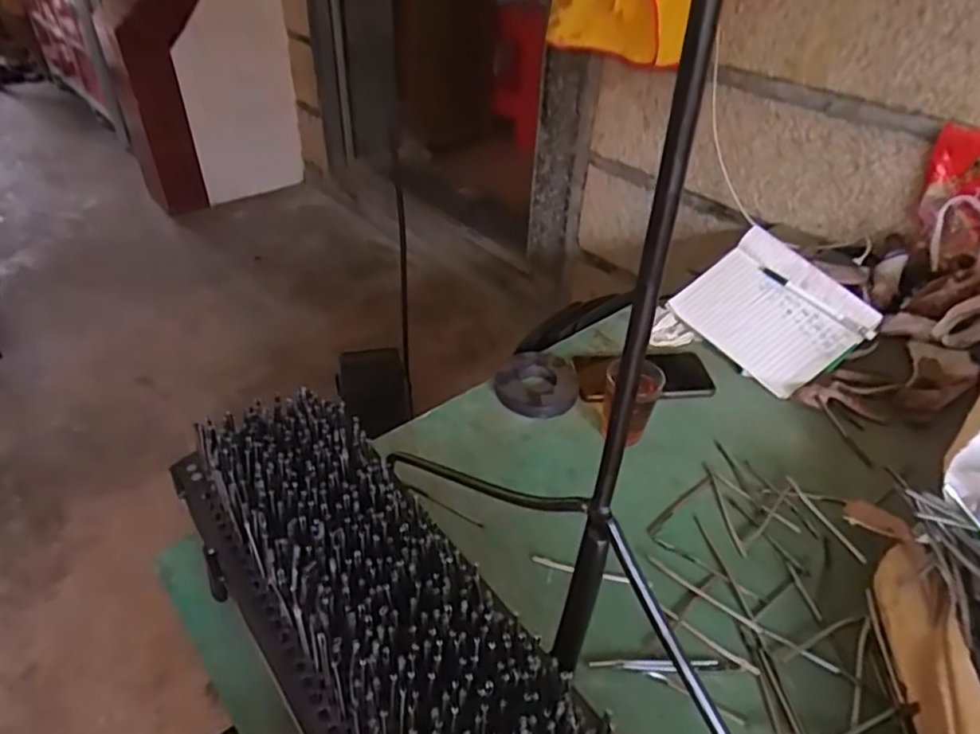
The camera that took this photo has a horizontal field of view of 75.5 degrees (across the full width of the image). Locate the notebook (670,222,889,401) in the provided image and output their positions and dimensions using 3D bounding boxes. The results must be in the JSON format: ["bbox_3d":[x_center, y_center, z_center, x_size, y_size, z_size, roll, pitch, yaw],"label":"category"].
[{"bbox_3d":[0.361,-0.071,0.809,0.171,0.026,0.197,-36,62,-9],"label":"notebook"}]

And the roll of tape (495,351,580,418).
[{"bbox_3d":[0.055,0.018,0.735,0.090,0.023,0.092,2,39,-1],"label":"roll of tape"}]

